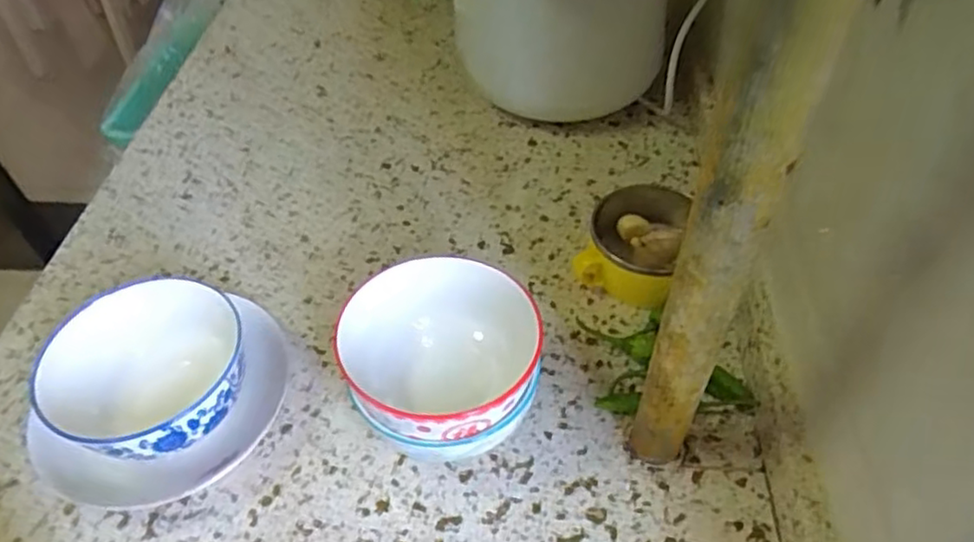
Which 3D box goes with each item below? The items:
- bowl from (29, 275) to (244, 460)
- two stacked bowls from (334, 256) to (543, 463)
[{"bbox_3d":[-0.223,0.075,0.459,0.115,0.083,0.120,-2,49,2],"label":"bowl"},{"bbox_3d":[-0.024,0.068,0.445,0.114,0.092,0.118,-2,49,2],"label":"two stacked bowls"}]

